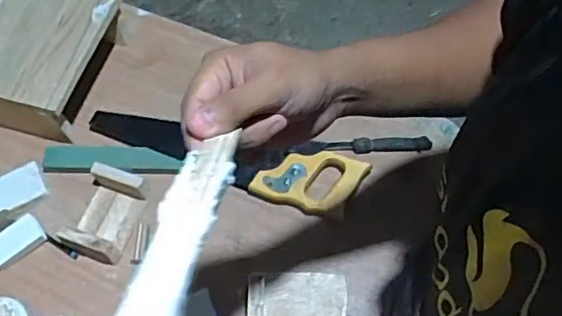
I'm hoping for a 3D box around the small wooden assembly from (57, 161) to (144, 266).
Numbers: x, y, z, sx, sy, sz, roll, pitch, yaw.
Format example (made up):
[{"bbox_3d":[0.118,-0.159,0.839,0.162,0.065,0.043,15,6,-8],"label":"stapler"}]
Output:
[{"bbox_3d":[-0.244,0.075,0.805,0.078,0.050,0.121,13,62,10],"label":"small wooden assembly"}]

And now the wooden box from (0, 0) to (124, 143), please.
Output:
[{"bbox_3d":[-0.370,-0.160,0.901,0.211,0.109,0.226,14,62,10],"label":"wooden box"}]

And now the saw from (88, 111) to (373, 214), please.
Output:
[{"bbox_3d":[-0.087,0.000,0.851,0.415,0.030,0.097,13,62,9],"label":"saw"}]

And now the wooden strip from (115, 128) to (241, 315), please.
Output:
[{"bbox_3d":[-0.047,0.030,0.280,0.026,0.004,0.149,16,36,1],"label":"wooden strip"}]

